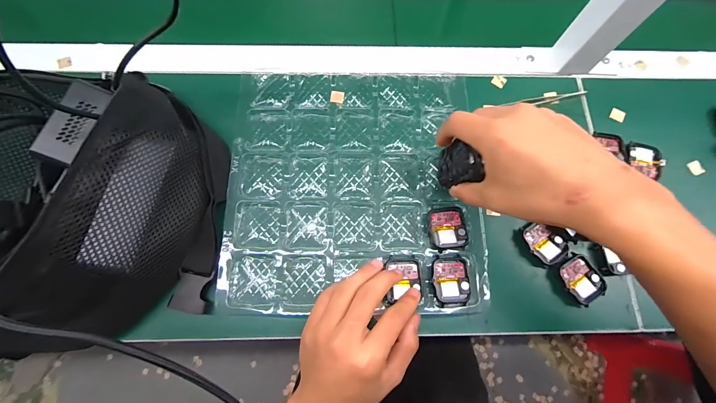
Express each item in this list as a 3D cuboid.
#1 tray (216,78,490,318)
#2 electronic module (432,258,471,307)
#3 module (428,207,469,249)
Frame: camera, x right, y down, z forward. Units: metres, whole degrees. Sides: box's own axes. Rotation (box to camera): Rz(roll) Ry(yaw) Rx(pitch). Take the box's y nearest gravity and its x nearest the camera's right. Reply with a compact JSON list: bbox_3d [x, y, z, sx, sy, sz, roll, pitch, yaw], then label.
[{"bbox_3d":[-0.005,-0.022,0.337,0.259,0.013,0.266,-1,73,-3],"label":"tray"},{"bbox_3d":[0.093,0.080,0.307,0.037,0.005,0.044,5,73,-1],"label":"electronic module"},{"bbox_3d":[0.092,0.027,0.321,0.036,0.011,0.042,0,73,-2],"label":"module"}]

